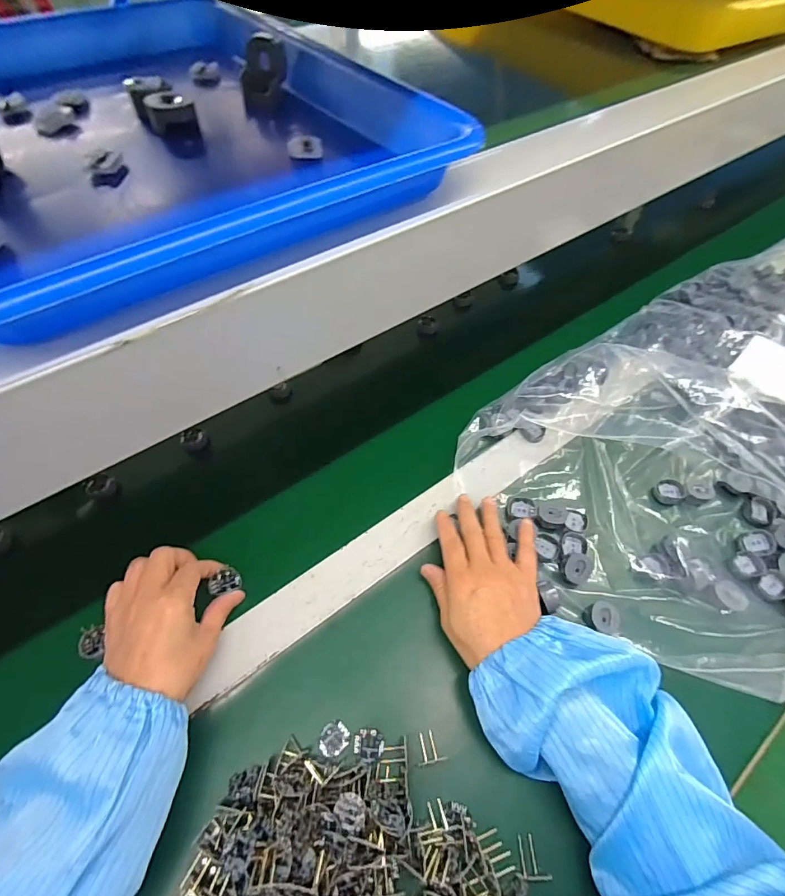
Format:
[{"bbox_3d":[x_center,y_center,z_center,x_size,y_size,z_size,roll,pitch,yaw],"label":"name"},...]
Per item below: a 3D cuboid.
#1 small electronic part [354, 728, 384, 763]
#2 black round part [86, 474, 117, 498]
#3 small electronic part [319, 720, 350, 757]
[{"bbox_3d":[-0.019,0.238,0.351,0.023,0.004,0.022,3,57,-1],"label":"small electronic part"},{"bbox_3d":[-0.316,0.041,0.474,0.022,0.017,0.024,1,57,-2],"label":"black round part"},{"bbox_3d":[-0.047,0.235,0.354,0.023,0.004,0.023,2,57,-1],"label":"small electronic part"}]

